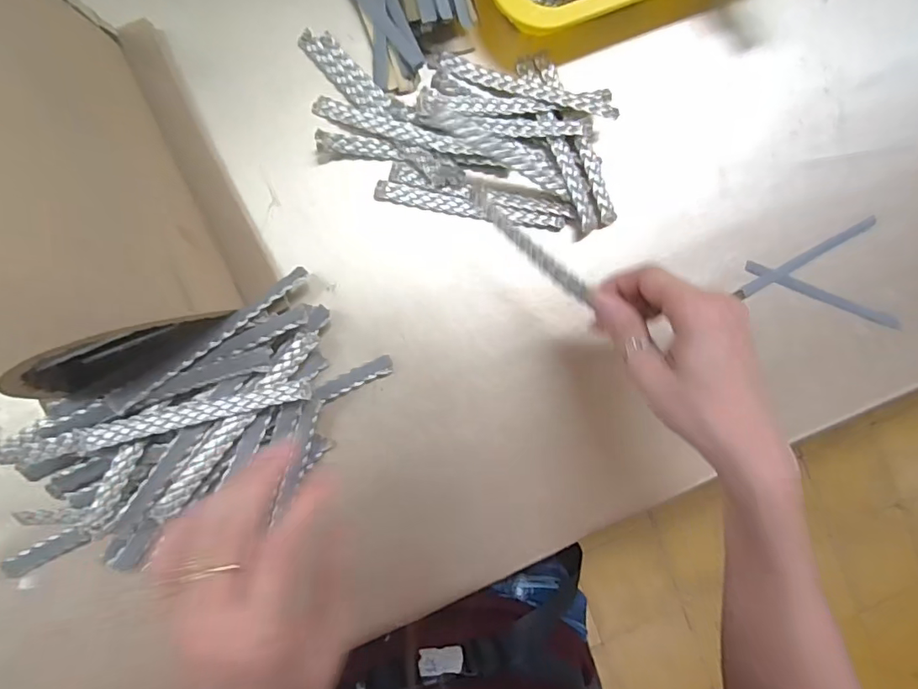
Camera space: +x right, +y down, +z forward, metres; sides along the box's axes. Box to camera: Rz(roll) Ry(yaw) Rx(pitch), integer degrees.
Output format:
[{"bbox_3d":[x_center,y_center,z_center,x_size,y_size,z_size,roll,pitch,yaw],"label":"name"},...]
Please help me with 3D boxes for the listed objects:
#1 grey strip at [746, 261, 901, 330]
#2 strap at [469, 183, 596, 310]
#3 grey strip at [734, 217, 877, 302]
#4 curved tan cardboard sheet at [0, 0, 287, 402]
[{"bbox_3d":[0.283,-0.038,0.397,0.131,0.005,0.011,19,74,-5],"label":"grey strip"},{"bbox_3d":[0.043,-0.061,0.311,0.010,0.007,0.099,-44,85,-6],"label":"strap"},{"bbox_3d":[0.269,-0.068,0.395,0.133,0.004,0.009,-28,94,-8],"label":"grey strip"},{"bbox_3d":[-0.208,-0.088,0.276,0.145,0.116,0.191,-30,92,-7],"label":"curved tan cardboard sheet"}]

